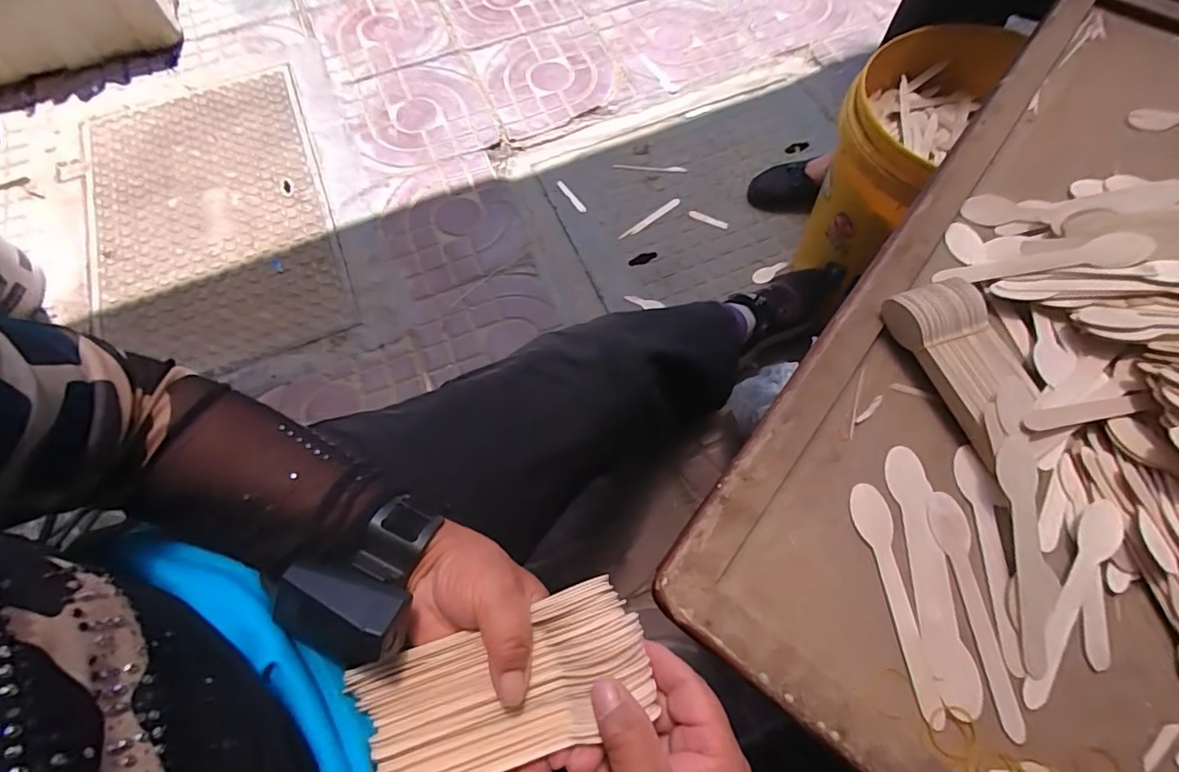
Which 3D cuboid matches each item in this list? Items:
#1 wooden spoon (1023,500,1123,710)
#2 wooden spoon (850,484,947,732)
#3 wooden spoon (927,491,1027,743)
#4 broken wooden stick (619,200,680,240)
[{"bbox_3d":[0.332,0.147,0.362,0.021,0.010,0.154,32,71,13],"label":"wooden spoon"},{"bbox_3d":[0.214,0.148,0.374,0.026,0.006,0.156,-3,67,-1],"label":"wooden spoon"},{"bbox_3d":[0.263,0.152,0.367,0.026,0.004,0.154,0,67,0],"label":"wooden spoon"},{"bbox_3d":[0.121,-0.331,1.052,0.148,0.004,0.019,-37,72,-14],"label":"broken wooden stick"}]

